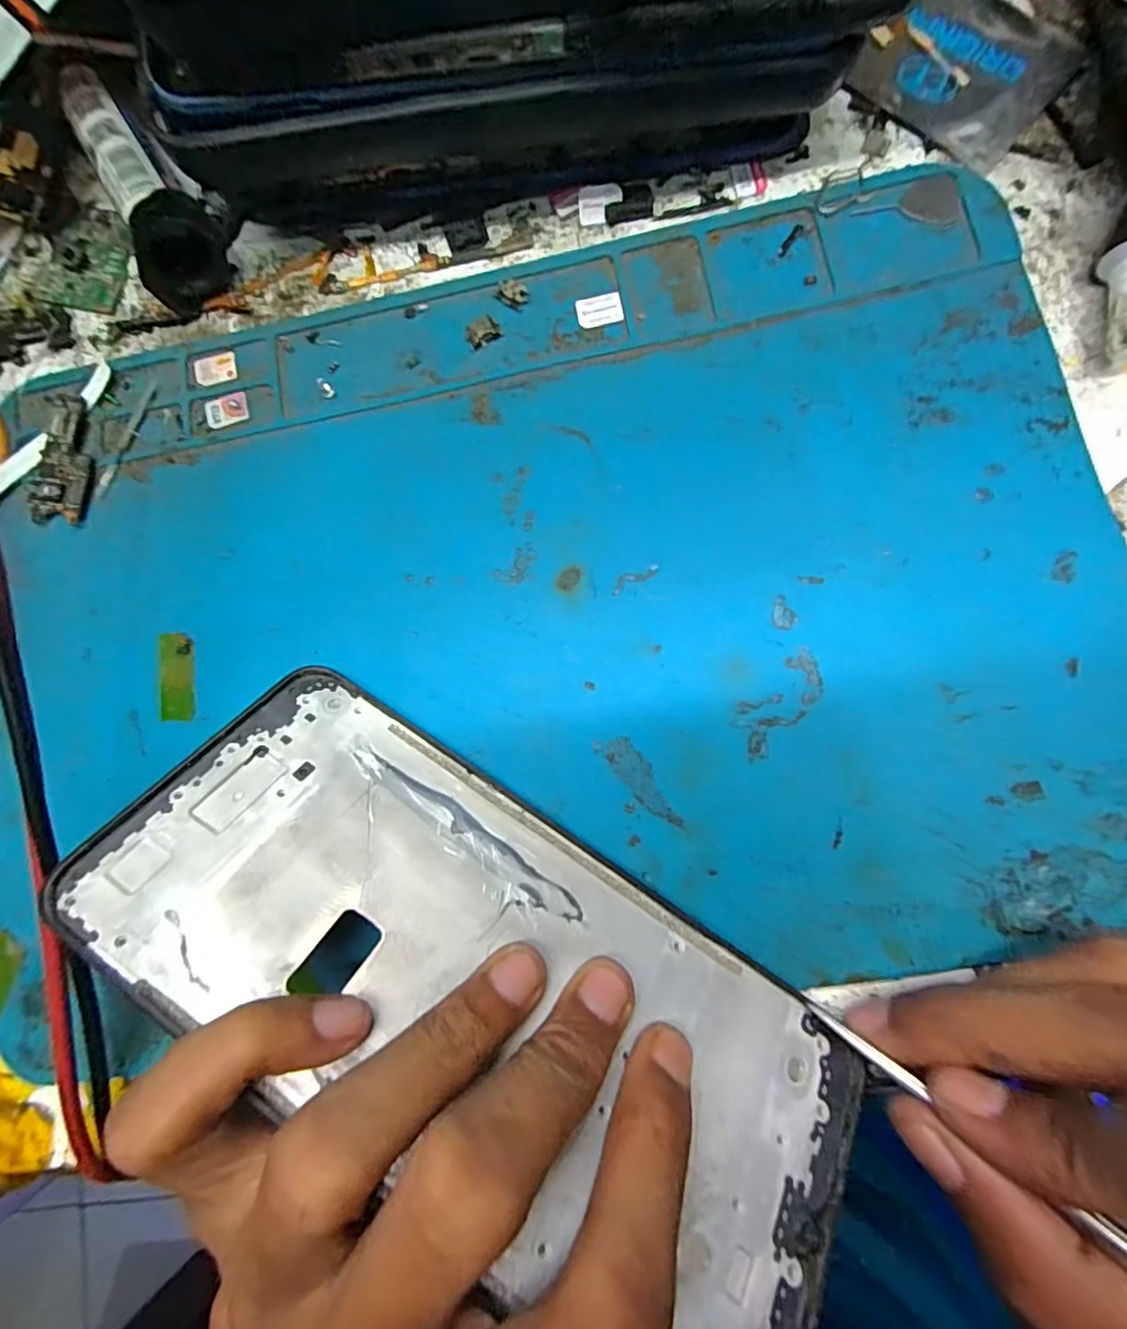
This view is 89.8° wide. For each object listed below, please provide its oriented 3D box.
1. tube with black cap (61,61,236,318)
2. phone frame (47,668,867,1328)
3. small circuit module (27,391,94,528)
[{"bbox_3d":[-0.121,-0.134,0.162,0.024,0.025,0.058,-35,81,1],"label":"tube with black cap"},{"bbox_3d":[-0.017,0.064,0.117,0.160,0.004,0.071,33,55,9],"label":"phone frame"},{"bbox_3d":[-0.146,-0.060,0.165,0.017,0.004,0.038,1,83,6],"label":"small circuit module"}]

